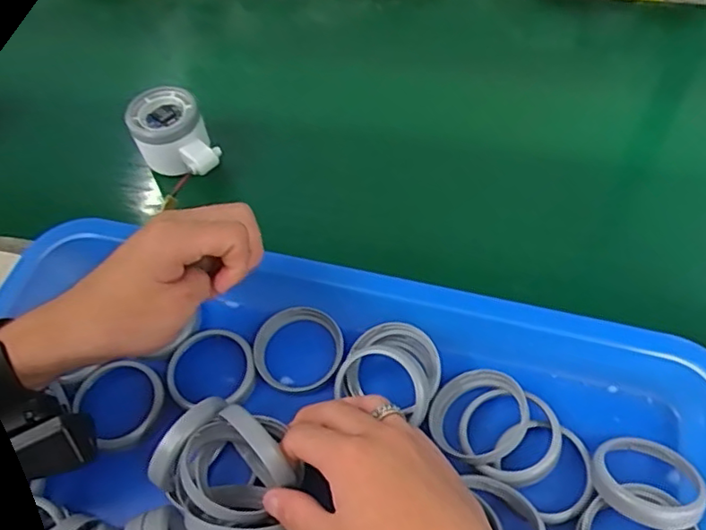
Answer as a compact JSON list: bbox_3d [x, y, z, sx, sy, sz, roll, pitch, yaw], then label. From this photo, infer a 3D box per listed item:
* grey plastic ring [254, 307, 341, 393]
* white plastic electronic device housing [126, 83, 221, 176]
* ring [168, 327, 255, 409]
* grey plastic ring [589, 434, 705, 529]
[{"bbox_3d":[-0.036,0.055,0.413,0.057,0.012,0.056,-2,56,3],"label":"grey plastic ring"},{"bbox_3d":[-0.151,-0.107,0.516,0.059,0.052,0.077,-27,59,-14],"label":"white plastic electronic device housing"},{"bbox_3d":[-0.094,0.067,0.413,0.060,0.014,0.052,-3,56,2],"label":"ring"},{"bbox_3d":[0.169,0.121,0.352,0.057,0.012,0.059,-3,32,2],"label":"grey plastic ring"}]

